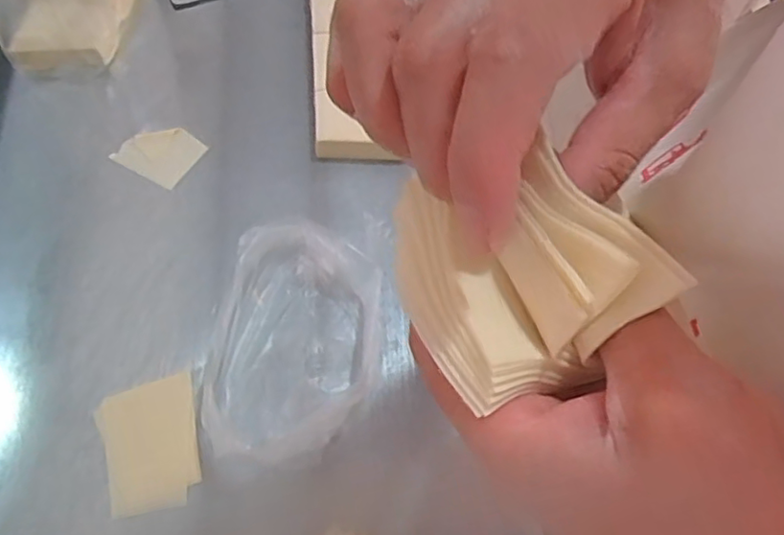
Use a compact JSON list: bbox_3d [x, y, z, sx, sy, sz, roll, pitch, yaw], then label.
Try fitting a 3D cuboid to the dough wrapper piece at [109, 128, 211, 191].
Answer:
[{"bbox_3d":[-0.260,-0.131,0.690,0.081,0.004,0.071,31,68,12],"label":"dough wrapper piece"}]

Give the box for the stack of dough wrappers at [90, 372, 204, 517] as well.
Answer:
[{"bbox_3d":[-0.221,0.159,0.555,0.086,0.007,0.114,-12,66,-7],"label":"stack of dough wrappers"}]

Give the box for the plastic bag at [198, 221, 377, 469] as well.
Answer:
[{"bbox_3d":[-0.091,0.068,0.569,0.148,0.071,0.224,9,65,2],"label":"plastic bag"}]

